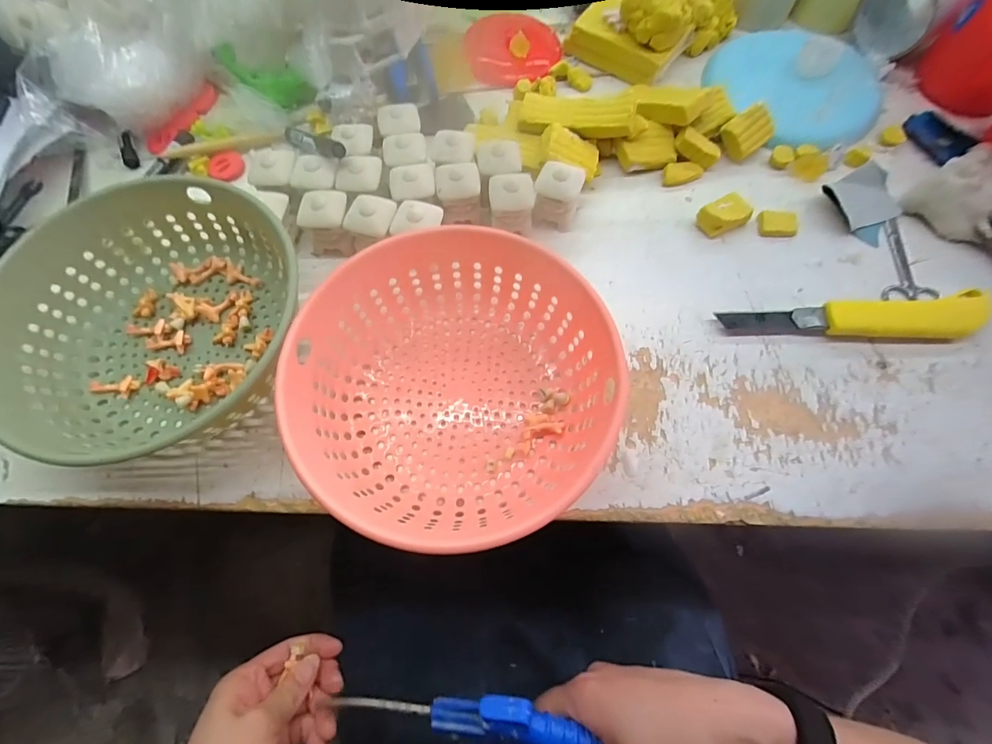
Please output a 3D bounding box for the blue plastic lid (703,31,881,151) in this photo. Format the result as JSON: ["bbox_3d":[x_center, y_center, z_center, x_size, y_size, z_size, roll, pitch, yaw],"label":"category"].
[{"bbox_3d":[0.328,-0.317,0.484,0.182,0.015,0.171,0,67,1],"label":"blue plastic lid"}]

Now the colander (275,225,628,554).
[{"bbox_3d":[-0.030,0.012,0.328,0.217,0.079,0.219,0,67,1],"label":"colander"}]

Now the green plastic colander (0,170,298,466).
[{"bbox_3d":[-0.264,-0.042,0.356,0.226,0.077,0.235,17,69,8],"label":"green plastic colander"}]

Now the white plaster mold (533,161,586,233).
[{"bbox_3d":[0.059,-0.169,0.417,0.043,0.045,0.039,19,69,8],"label":"white plaster mold"}]

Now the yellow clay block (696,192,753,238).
[{"bbox_3d":[0.219,-0.151,0.424,0.043,0.020,0.032,-30,70,-11],"label":"yellow clay block"}]

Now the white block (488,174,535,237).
[{"bbox_3d":[0.014,-0.158,0.409,0.042,0.045,0.039,-4,68,-1],"label":"white block"}]

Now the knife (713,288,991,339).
[{"bbox_3d":[0.312,-0.047,0.380,0.229,0.017,0.039,-3,67,0],"label":"knife"}]

